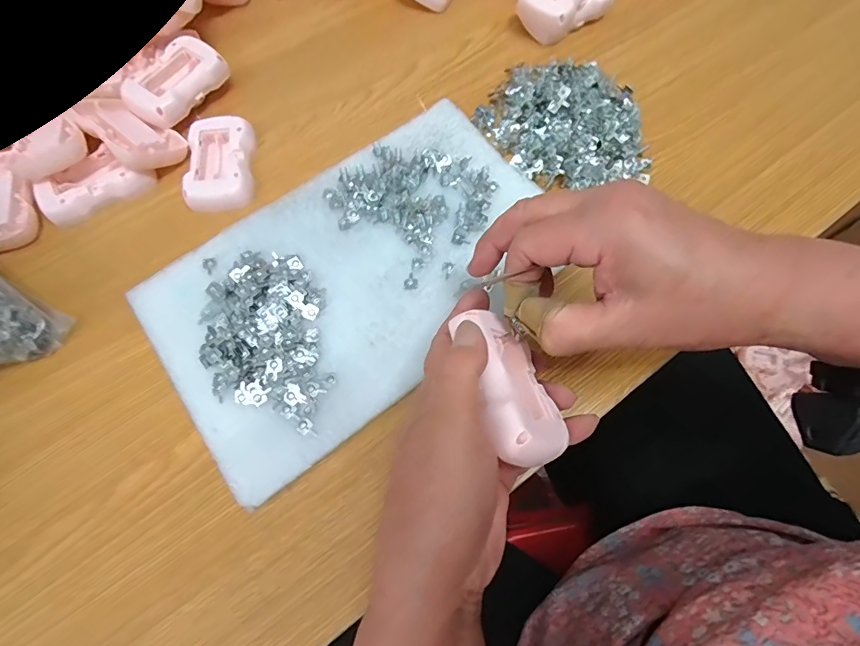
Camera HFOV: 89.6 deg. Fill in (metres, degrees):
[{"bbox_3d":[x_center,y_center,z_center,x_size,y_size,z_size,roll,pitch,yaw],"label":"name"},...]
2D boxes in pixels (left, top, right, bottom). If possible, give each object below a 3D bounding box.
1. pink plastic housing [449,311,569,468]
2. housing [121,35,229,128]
[{"bbox_3d":[0.043,0.031,0.227,0.041,0.034,0.082,-17,69,-6],"label":"pink plastic housing"},{"bbox_3d":[-0.219,-0.208,0.372,0.051,0.018,0.083,30,72,12],"label":"housing"}]

